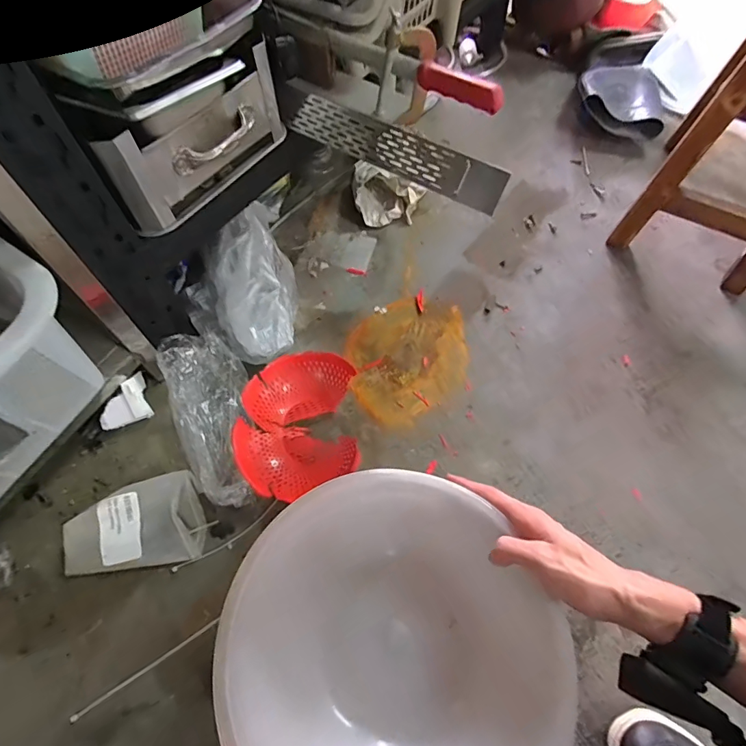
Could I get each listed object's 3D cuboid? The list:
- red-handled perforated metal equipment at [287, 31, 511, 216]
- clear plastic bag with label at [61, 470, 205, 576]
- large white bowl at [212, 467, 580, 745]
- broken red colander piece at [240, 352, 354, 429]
[{"bbox_3d":[0.034,-0.366,0.620,0.372,0.104,0.106,31,66,16],"label":"red-handled perforated metal equipment"},{"bbox_3d":[-0.314,0.200,0.579,0.174,0.046,0.108,-9,62,-4],"label":"clear plastic bag with label"},{"bbox_3d":[0.021,0.252,0.408,0.284,0.103,0.273,0,61,1],"label":"large white bowl"},{"bbox_3d":[-0.111,0.023,0.663,0.164,0.054,0.087,-20,63,-10],"label":"broken red colander piece"}]

